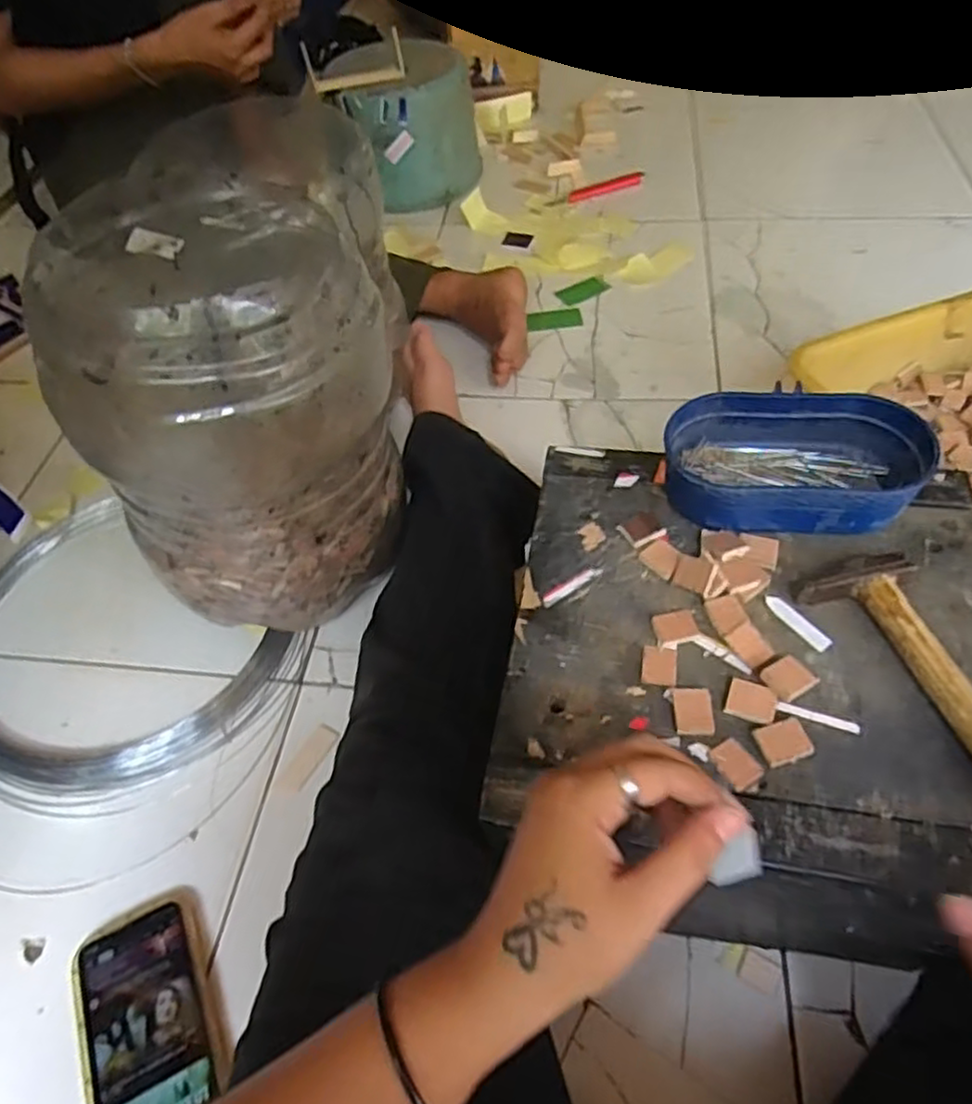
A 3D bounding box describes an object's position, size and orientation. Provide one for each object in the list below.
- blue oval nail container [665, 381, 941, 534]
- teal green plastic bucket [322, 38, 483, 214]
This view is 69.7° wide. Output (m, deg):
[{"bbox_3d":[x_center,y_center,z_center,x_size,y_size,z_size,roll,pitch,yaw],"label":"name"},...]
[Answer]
[{"bbox_3d":[0.195,-0.057,0.446,0.156,0.046,0.091,2,54,8],"label":"blue oval nail container"},{"bbox_3d":[-0.128,-0.696,1.123,0.206,0.175,0.210,-2,54,3],"label":"teal green plastic bucket"}]

